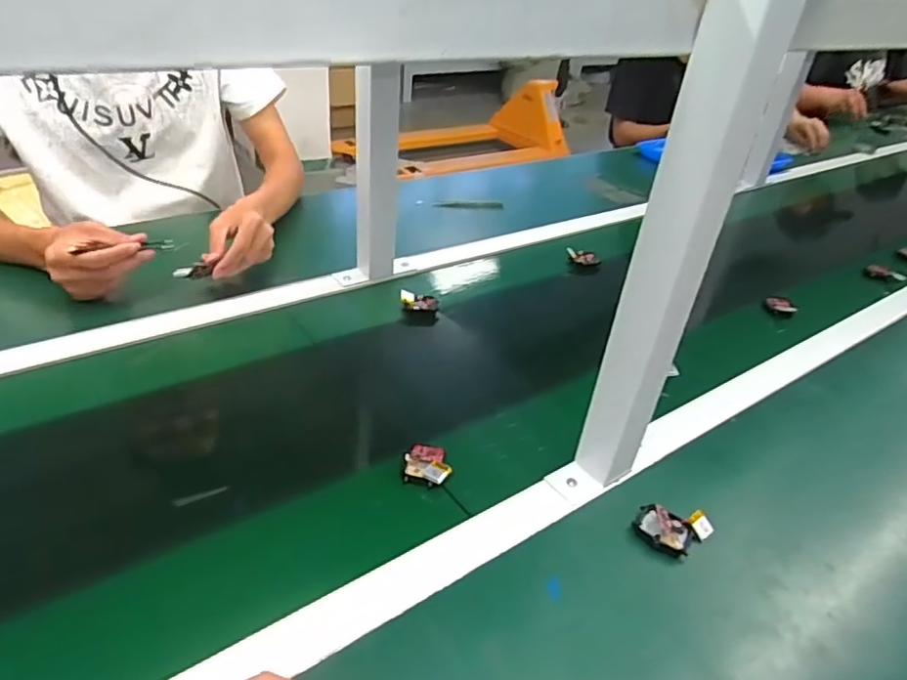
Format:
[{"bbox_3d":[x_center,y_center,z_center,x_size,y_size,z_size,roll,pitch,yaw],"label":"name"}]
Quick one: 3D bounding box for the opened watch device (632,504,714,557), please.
[{"bbox_3d":[0.189,0.162,0.504,0.065,0.012,0.041,7,35,1],"label":"opened watch device"}]

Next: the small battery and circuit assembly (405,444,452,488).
[{"bbox_3d":[-0.024,0.115,0.548,0.044,0.015,0.043,13,35,9],"label":"small battery and circuit assembly"}]

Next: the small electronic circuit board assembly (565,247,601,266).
[{"bbox_3d":[0.204,-0.131,0.931,0.058,0.019,0.015,29,41,28],"label":"small electronic circuit board assembly"}]

